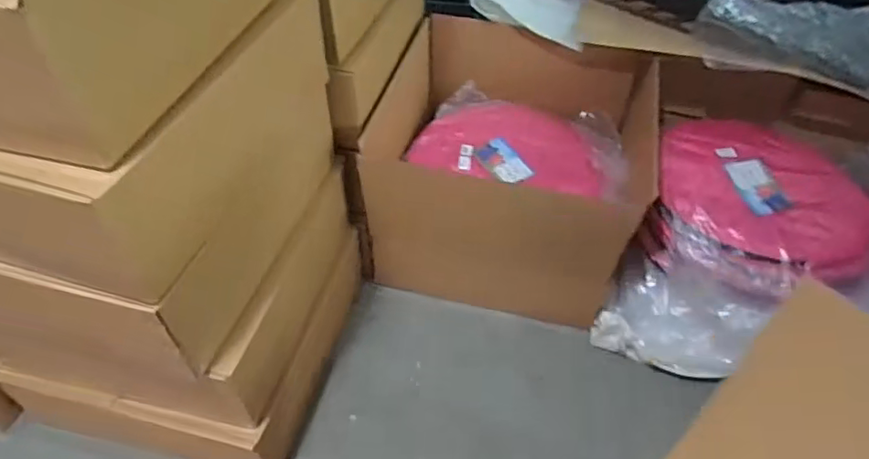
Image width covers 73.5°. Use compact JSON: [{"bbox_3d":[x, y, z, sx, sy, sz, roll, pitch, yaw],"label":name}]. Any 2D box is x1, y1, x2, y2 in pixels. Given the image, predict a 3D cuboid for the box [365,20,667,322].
[{"bbox_3d":[0.196,-0.210,1.668,0.730,0.430,0.729,11,48,9],"label":"box"}]

